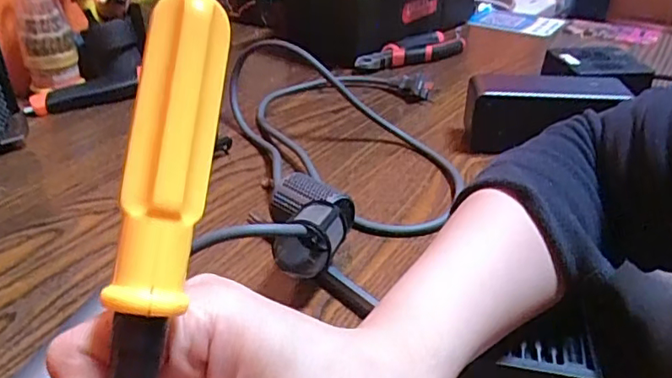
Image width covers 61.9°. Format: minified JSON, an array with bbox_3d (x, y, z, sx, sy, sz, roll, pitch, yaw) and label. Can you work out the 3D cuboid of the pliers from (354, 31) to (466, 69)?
[{"bbox_3d":[0.102,-0.171,0.693,0.173,0.025,0.052,-18,36,-31],"label":"pliers"}]

